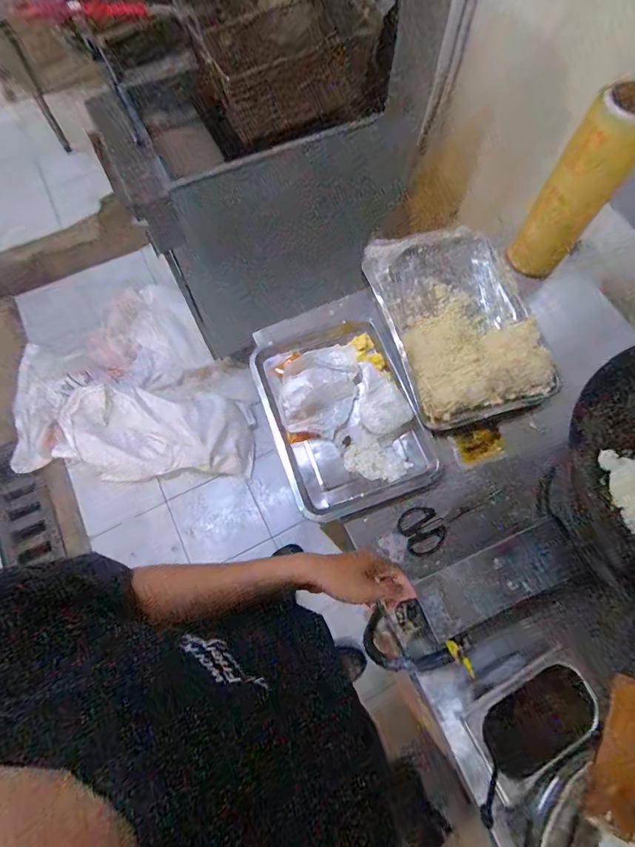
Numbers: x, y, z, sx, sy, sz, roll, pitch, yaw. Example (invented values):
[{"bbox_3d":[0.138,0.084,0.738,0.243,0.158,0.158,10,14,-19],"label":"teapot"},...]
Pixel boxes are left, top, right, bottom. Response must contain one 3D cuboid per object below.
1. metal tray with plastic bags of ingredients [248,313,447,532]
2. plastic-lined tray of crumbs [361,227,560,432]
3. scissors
[{"bbox_3d":[0.042,-0.028,0.736,0.257,0.058,0.357,-21,70,-7],"label":"metal tray with plastic bags of ingredients"},{"bbox_3d":[0.273,-0.202,0.792,0.285,0.060,0.394,-15,70,-5],"label":"plastic-lined tray of crumbs"},{"bbox_3d":[0.223,0.158,0.696,0.172,0.008,0.074,-23,71,-8],"label":"scissors"}]

